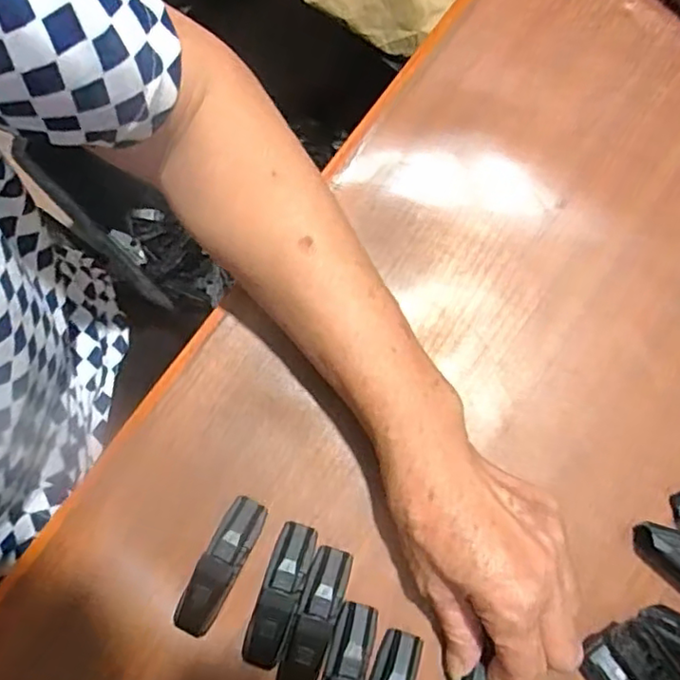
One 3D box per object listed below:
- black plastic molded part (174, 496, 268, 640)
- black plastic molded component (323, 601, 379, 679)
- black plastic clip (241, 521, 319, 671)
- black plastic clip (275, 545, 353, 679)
[{"bbox_3d":[-0.065,0.123,0.329,0.021,0.024,0.077,26,79,5],"label":"black plastic molded part"},{"bbox_3d":[0.001,0.177,0.313,0.021,0.024,0.075,15,78,3],"label":"black plastic molded component"},{"bbox_3d":[-0.032,0.137,0.325,0.021,0.025,0.075,18,79,3],"label":"black plastic clip"},{"bbox_3d":[-0.014,0.149,0.322,0.022,0.023,0.075,18,79,3],"label":"black plastic clip"}]

